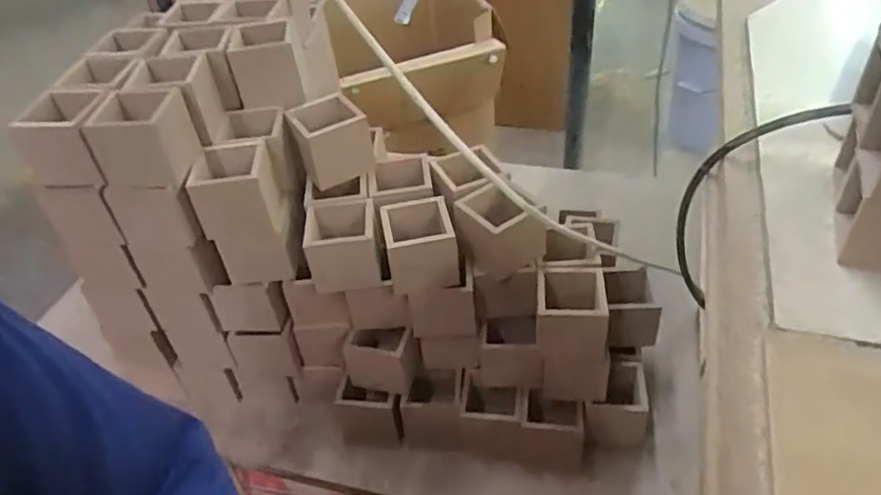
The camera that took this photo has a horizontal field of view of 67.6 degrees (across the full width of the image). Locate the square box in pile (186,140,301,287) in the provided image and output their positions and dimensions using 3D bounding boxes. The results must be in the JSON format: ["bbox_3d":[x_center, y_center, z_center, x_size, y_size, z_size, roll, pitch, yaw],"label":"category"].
[{"bbox_3d":[-0.178,-0.031,0.616,0.076,0.112,0.066,-9,42,-3],"label":"square box in pile"}]

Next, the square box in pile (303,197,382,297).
[{"bbox_3d":[-0.091,-0.002,0.623,0.066,0.059,0.062,-7,42,-1],"label":"square box in pile"}]

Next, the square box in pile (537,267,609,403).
[{"bbox_3d":[0.126,0.084,0.636,0.064,0.121,0.066,1,42,8],"label":"square box in pile"}]

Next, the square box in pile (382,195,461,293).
[{"bbox_3d":[-0.019,-0.001,0.619,0.064,0.065,0.059,-8,42,-2],"label":"square box in pile"}]

